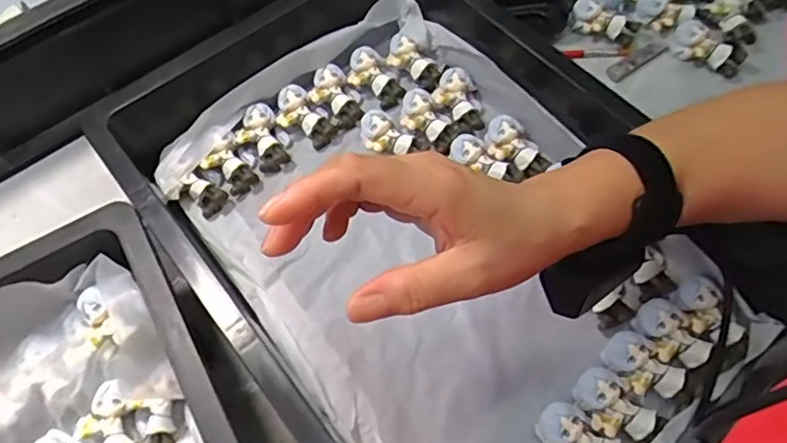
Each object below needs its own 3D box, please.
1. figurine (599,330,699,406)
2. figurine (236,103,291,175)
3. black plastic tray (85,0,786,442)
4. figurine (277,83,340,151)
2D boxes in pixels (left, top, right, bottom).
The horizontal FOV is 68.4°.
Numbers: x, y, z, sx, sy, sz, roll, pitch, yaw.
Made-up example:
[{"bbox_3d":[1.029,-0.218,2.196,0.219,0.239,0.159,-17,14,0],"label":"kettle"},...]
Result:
[{"bbox_3d":[0.169,0.099,0.384,0.032,0.022,0.059,-38,67,-15],"label":"figurine"},{"bbox_3d":[-0.109,-0.070,0.493,0.037,0.026,0.054,-34,65,-13],"label":"figurine"},{"bbox_3d":[0.012,-0.008,0.425,0.299,0.091,0.469,-37,66,-15],"label":"black plastic tray"},{"bbox_3d":[-0.079,-0.091,0.505,0.061,0.017,0.035,45,72,5],"label":"figurine"}]

